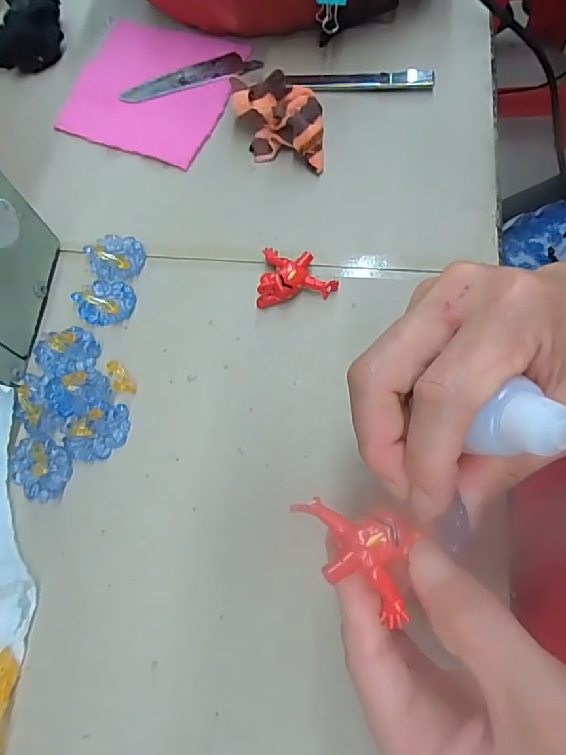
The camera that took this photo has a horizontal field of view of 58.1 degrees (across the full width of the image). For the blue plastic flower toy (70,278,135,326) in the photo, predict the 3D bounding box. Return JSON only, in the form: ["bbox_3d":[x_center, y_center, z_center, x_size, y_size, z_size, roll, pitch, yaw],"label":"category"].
[{"bbox_3d":[-0.111,-0.049,0.314,0.033,0.010,0.033,-1,69,4],"label":"blue plastic flower toy"}]

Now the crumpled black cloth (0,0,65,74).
[{"bbox_3d":[-0.199,-0.276,0.392,0.052,0.025,0.068,1,69,5],"label":"crumpled black cloth"}]

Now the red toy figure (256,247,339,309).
[{"bbox_3d":[0.007,-0.064,0.311,0.047,0.016,0.034,-8,69,1],"label":"red toy figure"}]

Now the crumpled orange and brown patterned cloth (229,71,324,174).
[{"bbox_3d":[-0.003,-0.170,0.341,0.055,0.027,0.062,-9,69,-3],"label":"crumpled orange and brown patterned cloth"}]

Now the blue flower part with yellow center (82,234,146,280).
[{"bbox_3d":[-0.107,-0.079,0.325,0.035,0.012,0.032,-1,69,4],"label":"blue flower part with yellow center"}]

